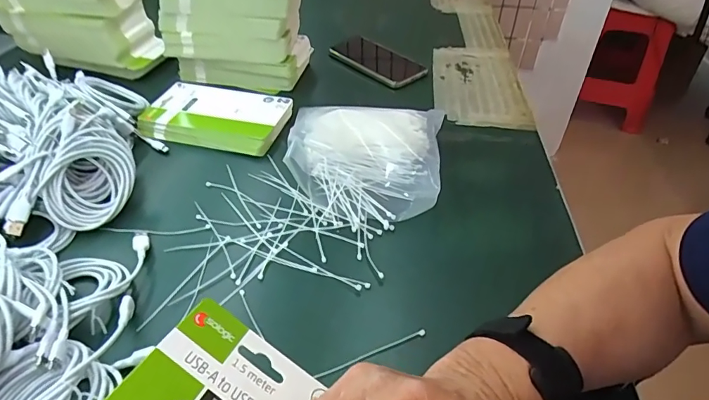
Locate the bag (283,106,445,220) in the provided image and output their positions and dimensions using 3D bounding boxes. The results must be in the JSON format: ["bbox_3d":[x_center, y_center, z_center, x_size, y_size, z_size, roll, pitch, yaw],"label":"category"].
[{"bbox_3d":[0.012,-0.058,0.542,0.181,0.055,0.195,3,41,3],"label":"bag"}]

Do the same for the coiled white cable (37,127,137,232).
[{"bbox_3d":[-0.275,-0.022,0.485,0.038,0.076,0.102,-7,53,60],"label":"coiled white cable"}]

